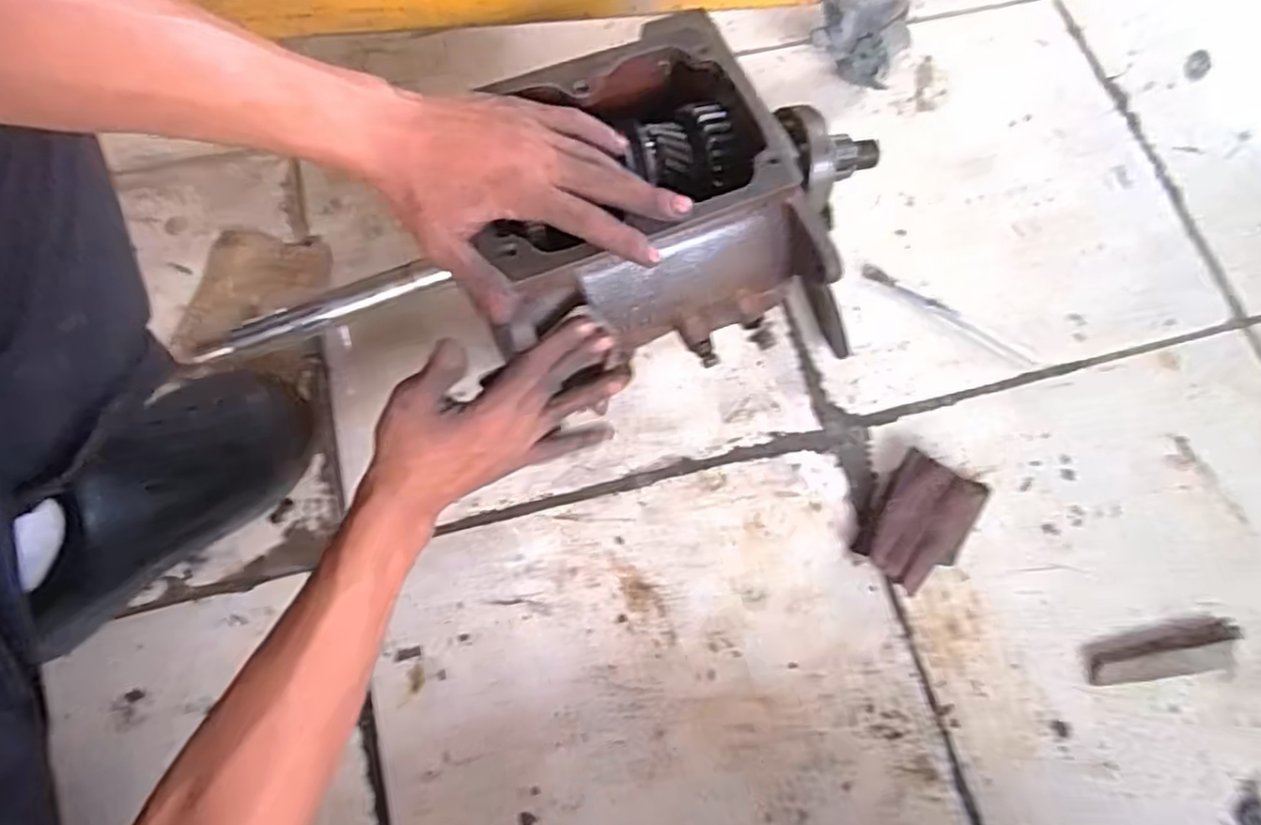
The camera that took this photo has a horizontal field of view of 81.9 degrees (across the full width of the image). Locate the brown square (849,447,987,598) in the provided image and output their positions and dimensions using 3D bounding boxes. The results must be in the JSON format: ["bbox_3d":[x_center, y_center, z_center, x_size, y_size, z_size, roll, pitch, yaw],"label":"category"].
[{"bbox_3d":[0.228,0.088,0.571,0.072,0.023,0.101,31,73,8],"label":"brown square"}]

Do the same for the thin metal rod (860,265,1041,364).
[{"bbox_3d":[0.285,-0.089,0.652,0.165,0.007,0.015,30,73,8],"label":"thin metal rod"}]

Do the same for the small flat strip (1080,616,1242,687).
[{"bbox_3d":[0.405,0.181,0.551,0.118,0.018,0.038,-7,72,-4],"label":"small flat strip"}]

